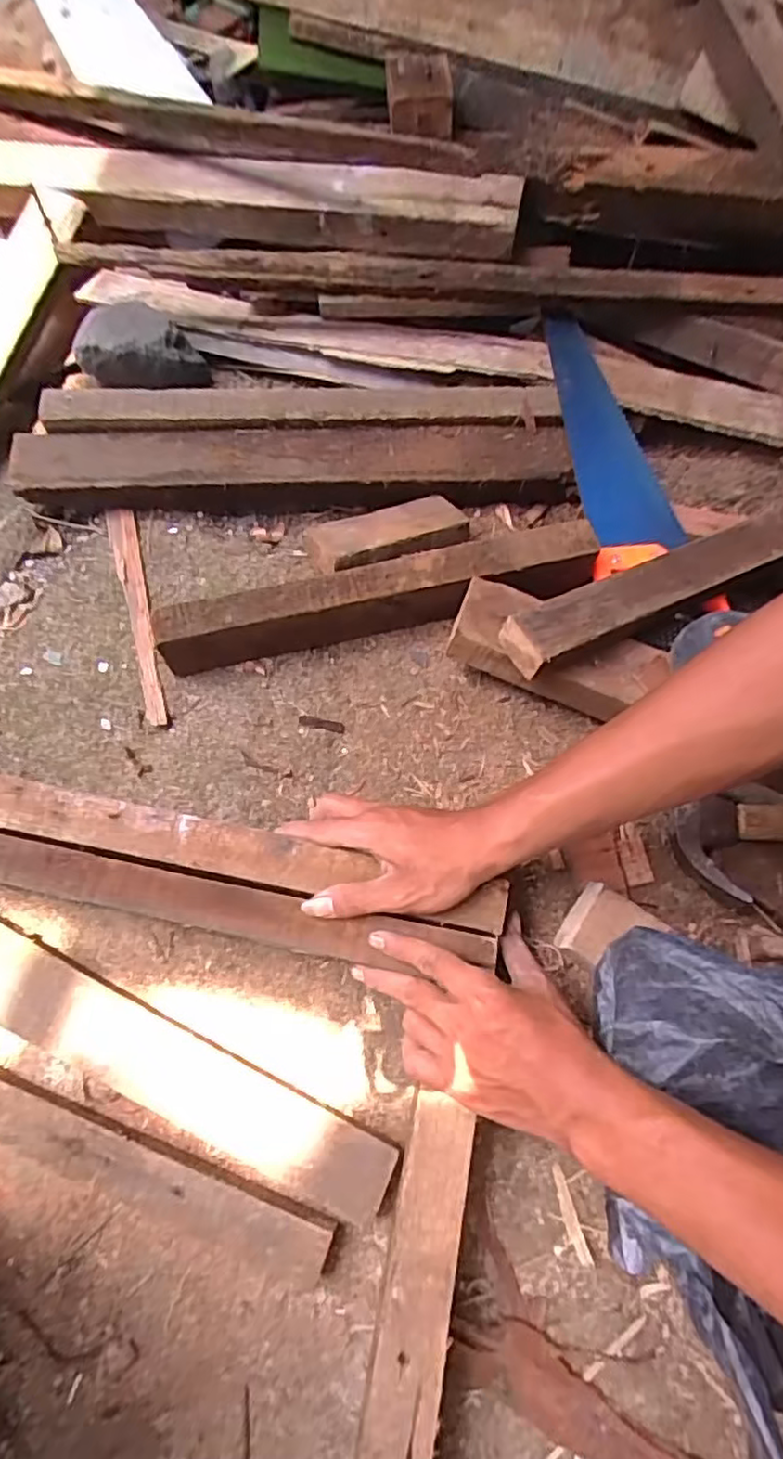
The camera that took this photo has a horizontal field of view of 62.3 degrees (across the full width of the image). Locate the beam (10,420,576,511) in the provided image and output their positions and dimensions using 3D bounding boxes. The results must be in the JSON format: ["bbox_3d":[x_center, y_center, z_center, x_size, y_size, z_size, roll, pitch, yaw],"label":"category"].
[{"bbox_3d":[-0.089,-0.261,0.646,0.531,0.052,0.063,-3,67,-3],"label":"beam"}]

